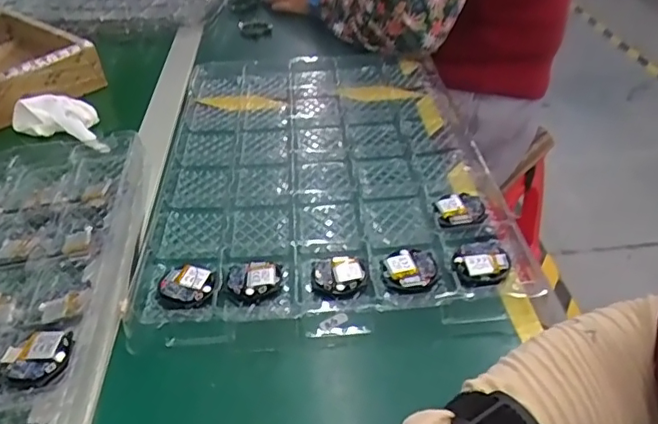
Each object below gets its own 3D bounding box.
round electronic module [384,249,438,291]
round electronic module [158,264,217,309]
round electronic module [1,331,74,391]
[{"bbox_3d":[0.062,0.041,0.432,0.040,0.009,0.042,1,39,5],"label":"round electronic module"},{"bbox_3d":[-0.108,0.056,0.426,0.041,0.006,0.040,-2,39,1],"label":"round electronic module"},{"bbox_3d":[-0.189,0.096,0.370,0.043,0.010,0.042,-2,39,1],"label":"round electronic module"}]

